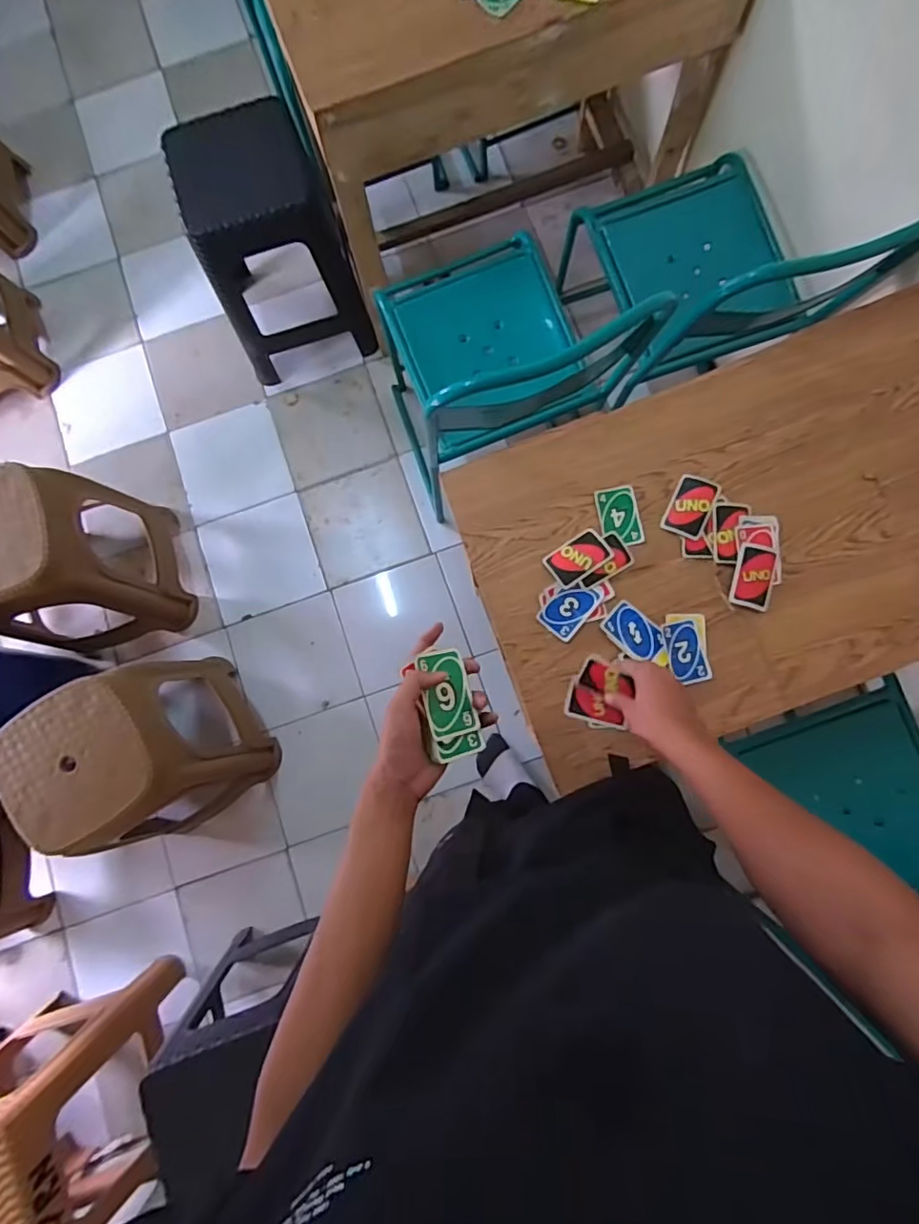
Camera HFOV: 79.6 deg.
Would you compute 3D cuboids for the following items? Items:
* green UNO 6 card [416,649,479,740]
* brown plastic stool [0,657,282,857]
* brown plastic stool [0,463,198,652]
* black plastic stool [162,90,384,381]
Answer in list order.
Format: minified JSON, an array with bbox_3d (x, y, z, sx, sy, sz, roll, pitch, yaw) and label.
[{"bbox_3d":[-0.012,0.080,0.544,0.048,0.005,0.085,-3,76,-31],"label":"green UNO 6 card"},{"bbox_3d":[-0.653,0.305,1.192,0.302,0.437,0.317,-34,82,-2],"label":"brown plastic stool"},{"bbox_3d":[-0.894,-0.106,1.260,0.334,0.448,0.307,-18,81,0],"label":"brown plastic stool"},{"bbox_3d":[-0.429,-0.867,1.336,0.323,0.448,0.290,-15,81,-1],"label":"black plastic stool"}]

